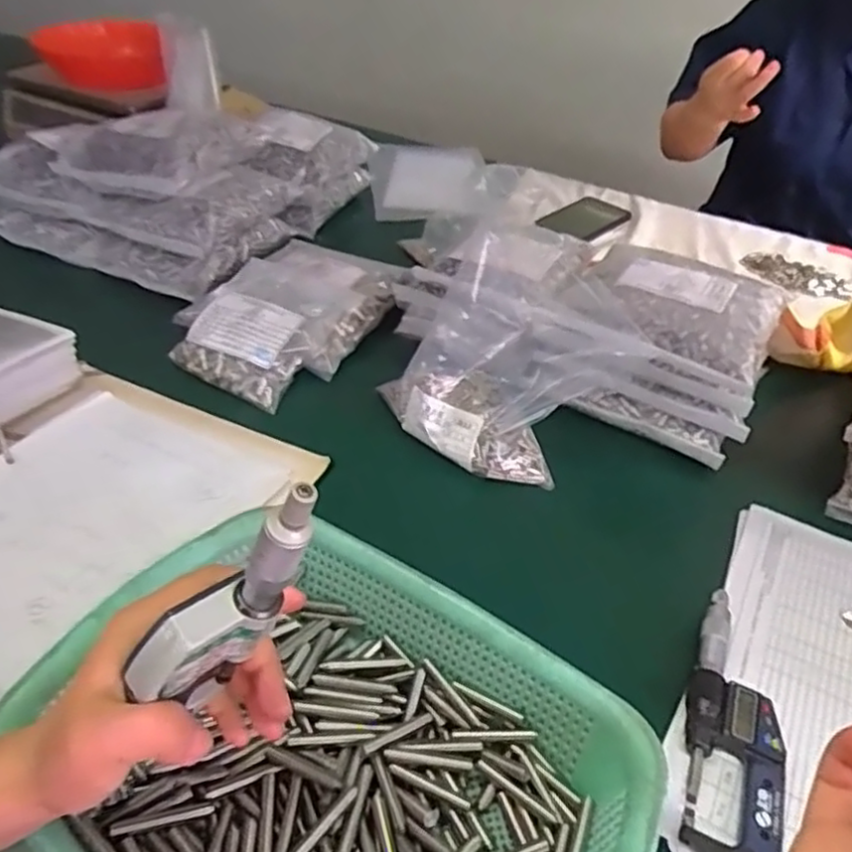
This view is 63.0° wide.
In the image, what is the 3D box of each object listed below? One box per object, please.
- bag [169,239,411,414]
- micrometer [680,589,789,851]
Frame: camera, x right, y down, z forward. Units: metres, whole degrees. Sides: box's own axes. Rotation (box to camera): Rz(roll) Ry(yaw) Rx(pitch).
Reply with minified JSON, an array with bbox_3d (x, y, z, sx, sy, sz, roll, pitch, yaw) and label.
[{"bbox_3d":[-0.140,-0.128,0.731,0.164,0.052,0.247,26,44,22],"label":"bag"},{"bbox_3d":[0.188,0.183,0.429,0.053,0.021,0.176,15,41,11],"label":"micrometer"}]

